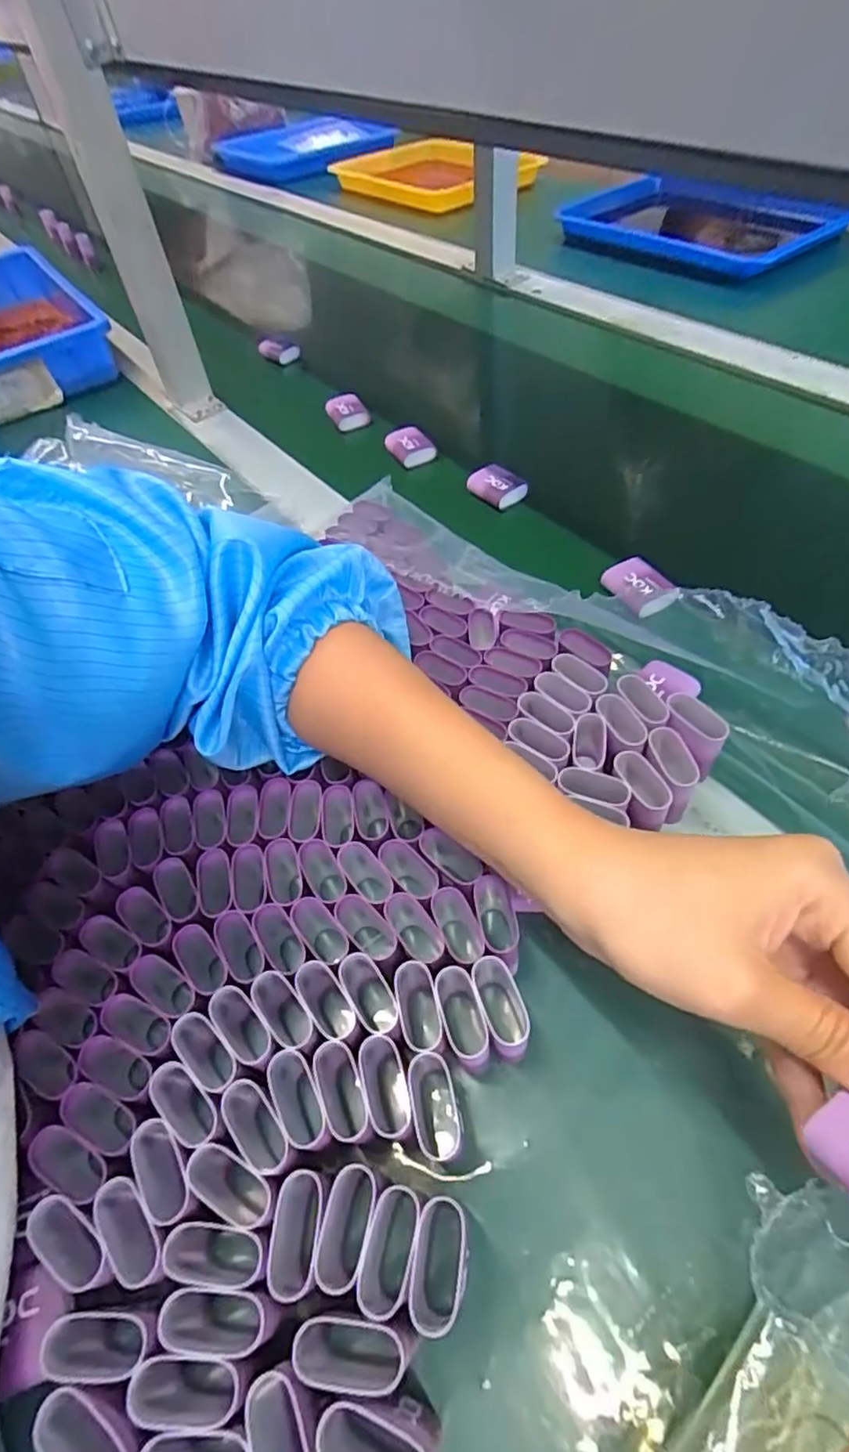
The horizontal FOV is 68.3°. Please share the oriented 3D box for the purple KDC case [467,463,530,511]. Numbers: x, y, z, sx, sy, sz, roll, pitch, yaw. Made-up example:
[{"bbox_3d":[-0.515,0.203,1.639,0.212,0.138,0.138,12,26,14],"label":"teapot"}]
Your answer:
[{"bbox_3d":[0.062,-0.201,0.526,0.028,0.018,0.050,-32,57,-17],"label":"purple KDC case"}]

